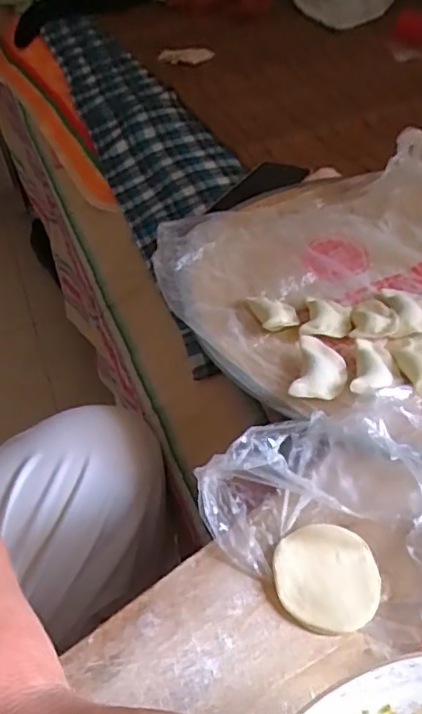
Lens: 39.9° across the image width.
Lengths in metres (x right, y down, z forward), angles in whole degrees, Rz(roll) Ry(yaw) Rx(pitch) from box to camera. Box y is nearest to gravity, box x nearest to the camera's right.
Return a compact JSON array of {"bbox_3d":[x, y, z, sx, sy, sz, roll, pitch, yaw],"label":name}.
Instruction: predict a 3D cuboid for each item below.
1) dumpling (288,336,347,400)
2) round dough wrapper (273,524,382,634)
[{"bbox_3d":[0.074,0.010,0.393,0.035,0.014,0.052,9,49,13],"label":"dumpling"},{"bbox_3d":[0.061,0.115,0.309,0.054,0.004,0.056,-2,47,2],"label":"round dough wrapper"}]

